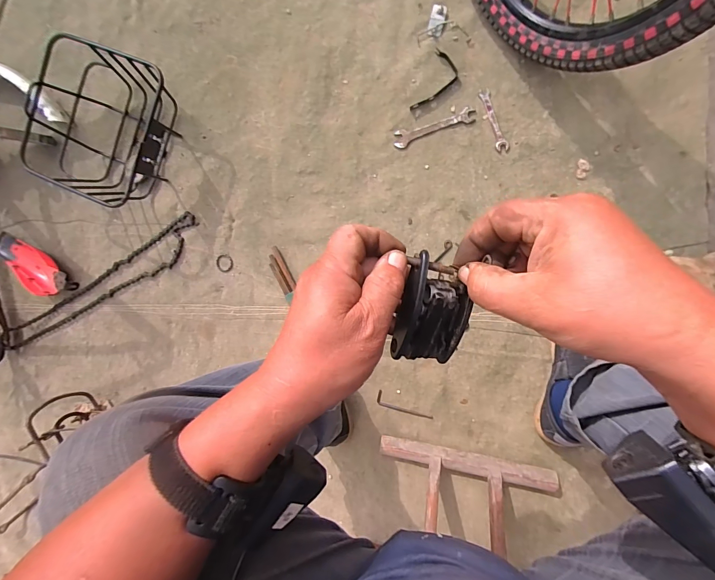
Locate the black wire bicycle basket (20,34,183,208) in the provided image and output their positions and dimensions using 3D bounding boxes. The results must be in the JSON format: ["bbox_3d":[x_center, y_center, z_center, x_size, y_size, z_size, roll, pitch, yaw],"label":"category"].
[{"bbox_3d":[-0.483,-0.307,0.675,0.248,0.130,0.261,21,96,7],"label":"black wire bicycle basket"}]

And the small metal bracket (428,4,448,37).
[{"bbox_3d":[0.147,-0.494,0.640,0.027,0.008,0.051,13,95,8],"label":"small metal bracket"}]

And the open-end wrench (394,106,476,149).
[{"bbox_3d":[0.143,-0.305,0.654,0.150,0.004,0.032,-16,90,9],"label":"open-end wrench"}]

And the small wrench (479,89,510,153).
[{"bbox_3d":[0.251,-0.310,0.639,0.023,0.004,0.118,-18,90,9],"label":"small wrench"}]

